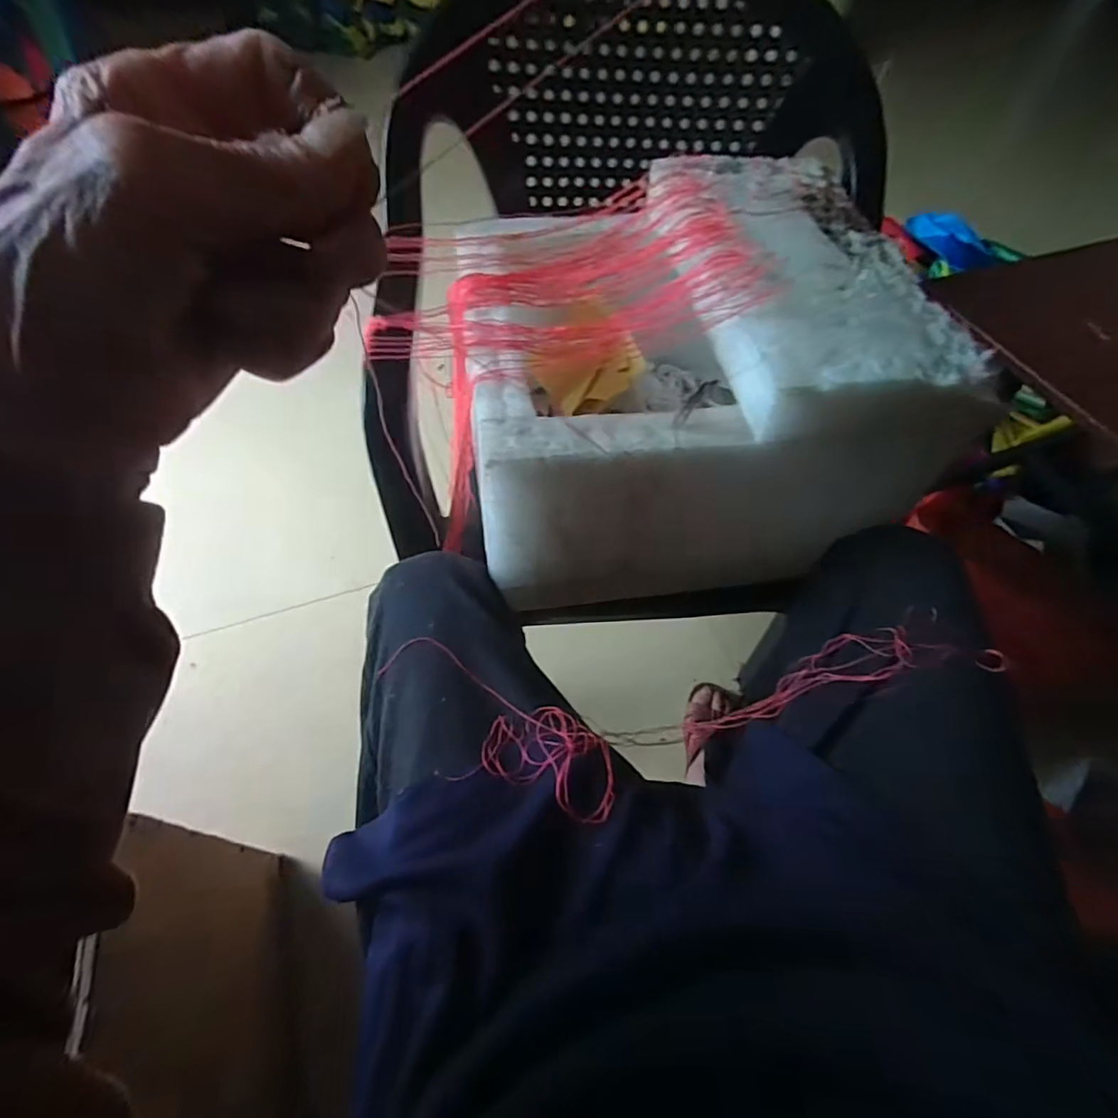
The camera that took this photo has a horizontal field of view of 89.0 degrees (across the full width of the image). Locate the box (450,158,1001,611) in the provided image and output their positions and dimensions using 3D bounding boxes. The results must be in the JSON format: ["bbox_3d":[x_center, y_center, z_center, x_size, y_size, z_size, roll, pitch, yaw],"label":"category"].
[{"bbox_3d":[0.085,-0.161,0.472,0.322,0.196,0.304,-2,57,-6],"label":"box"}]

